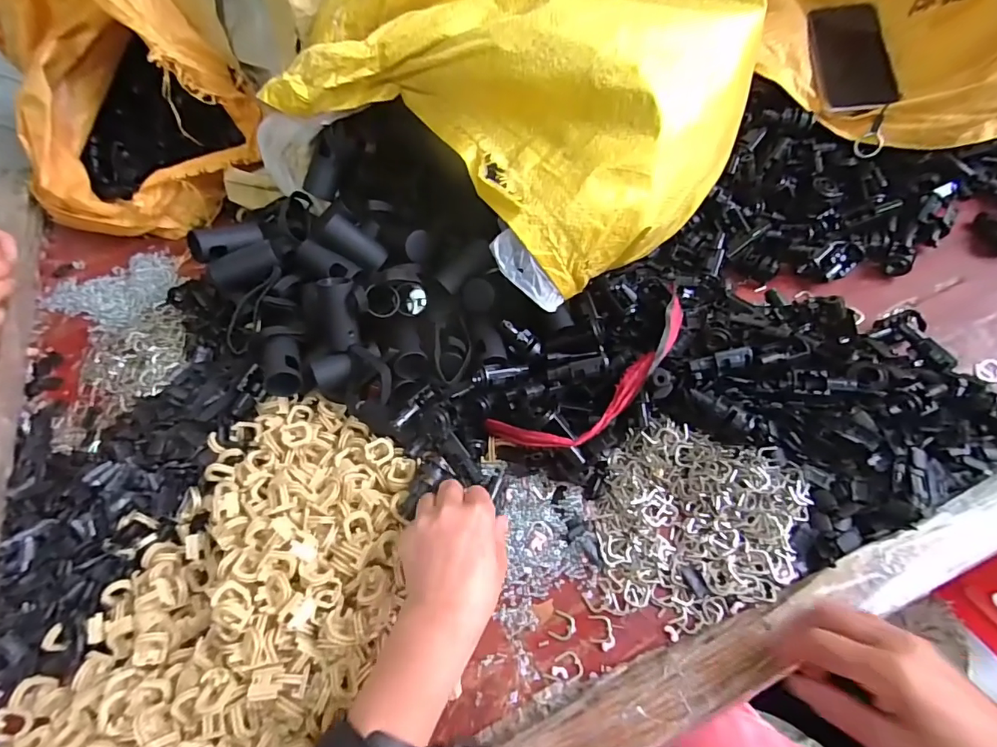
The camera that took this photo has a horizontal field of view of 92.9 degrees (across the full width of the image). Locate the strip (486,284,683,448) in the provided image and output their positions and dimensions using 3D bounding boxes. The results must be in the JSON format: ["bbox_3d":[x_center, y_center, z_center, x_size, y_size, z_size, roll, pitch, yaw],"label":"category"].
[{"bbox_3d":[0.097,0.004,0.423,0.222,0.050,0.077,-32,63,-12],"label":"strip"}]

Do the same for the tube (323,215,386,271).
[{"bbox_3d":[-0.137,-0.125,0.456,0.061,0.020,0.021,38,64,-21],"label":"tube"}]

